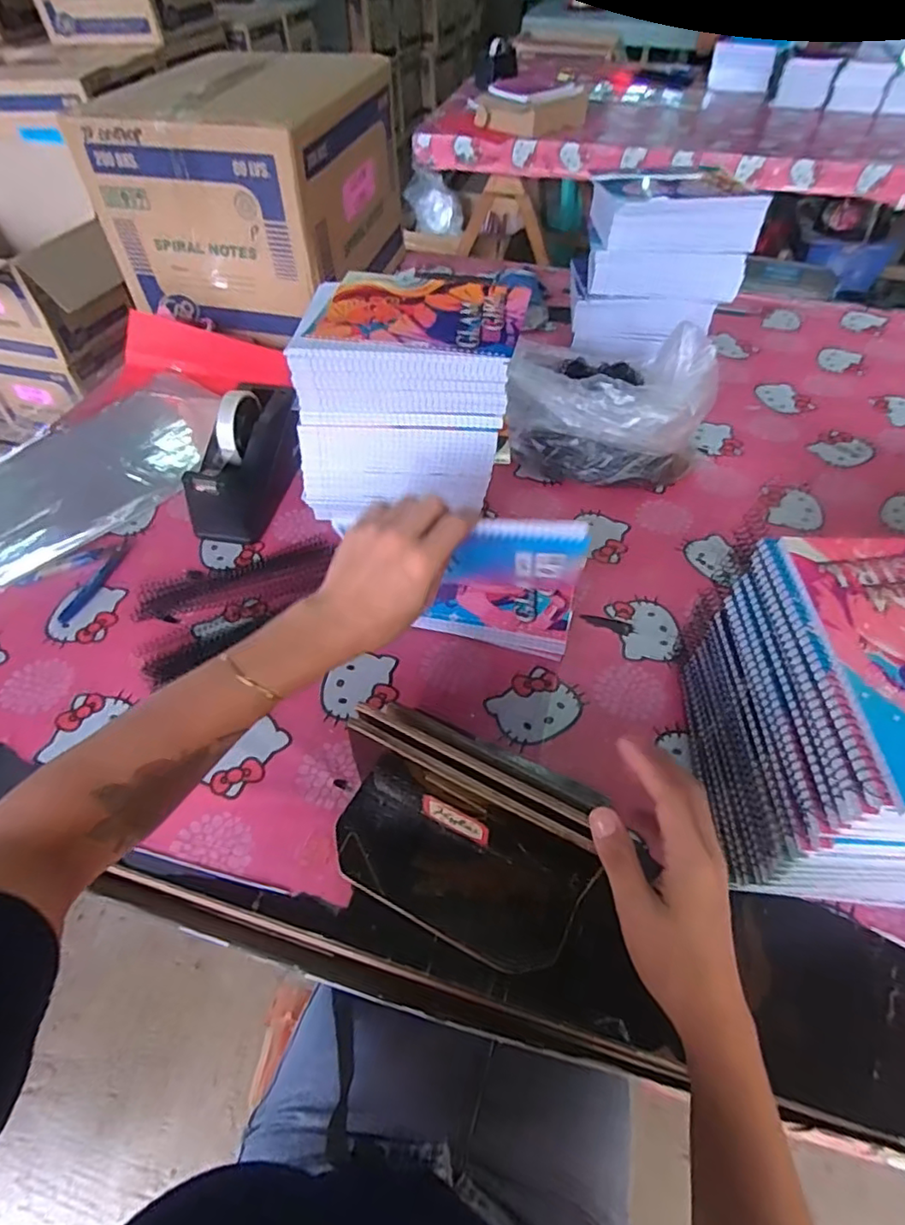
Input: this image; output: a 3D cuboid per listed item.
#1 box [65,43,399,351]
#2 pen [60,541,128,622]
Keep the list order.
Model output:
[{"bbox_3d":[-0.311,-0.681,0.962,0.335,0.276,0.422,14,54,11],"label":"box"},{"bbox_3d":[-0.394,-0.034,0.650,0.016,0.005,0.113,11,52,9],"label":"pen"}]

